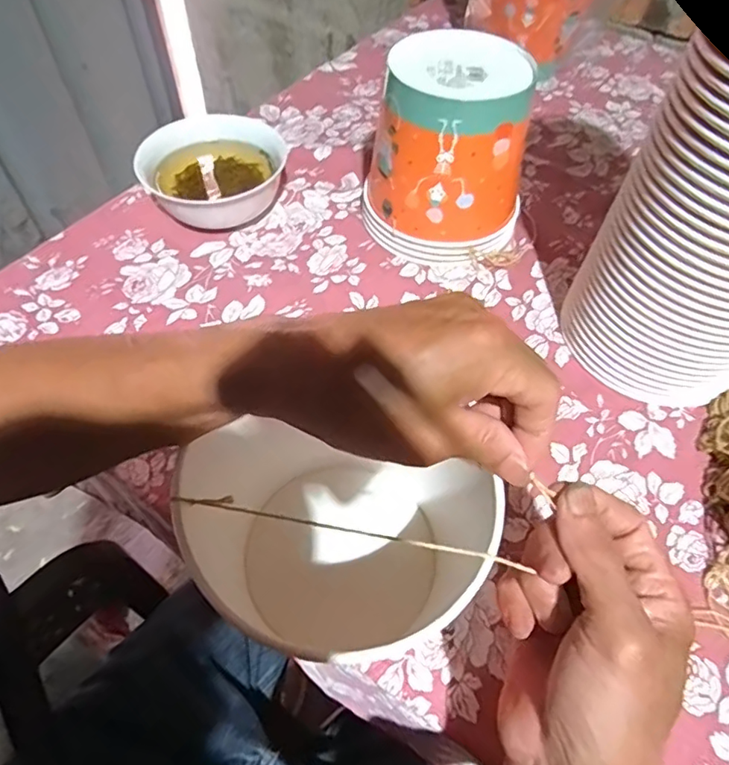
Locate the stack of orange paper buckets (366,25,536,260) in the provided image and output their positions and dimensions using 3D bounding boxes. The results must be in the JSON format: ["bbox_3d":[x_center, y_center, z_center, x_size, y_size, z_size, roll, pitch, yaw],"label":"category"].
[{"bbox_3d":[0.084,-0.226,0.527,0.153,0.155,0.144,17,57,9],"label":"stack of orange paper buckets"}]

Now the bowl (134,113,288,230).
[{"bbox_3d":[-0.155,-0.214,0.570,0.152,0.065,0.130,-15,57,-12],"label":"bowl"}]

